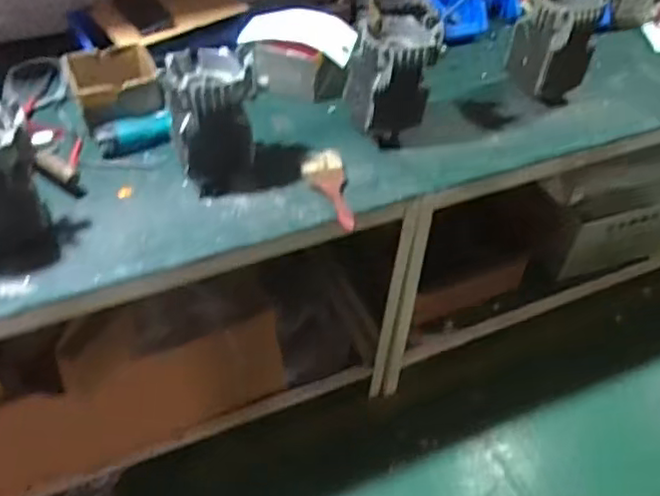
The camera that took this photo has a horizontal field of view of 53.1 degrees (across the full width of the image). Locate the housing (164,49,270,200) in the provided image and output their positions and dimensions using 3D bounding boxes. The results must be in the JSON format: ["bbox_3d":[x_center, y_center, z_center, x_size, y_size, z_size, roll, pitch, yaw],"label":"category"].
[{"bbox_3d":[-0.189,-0.211,1.121,0.147,0.206,0.130,-2,47,-6],"label":"housing"}]

